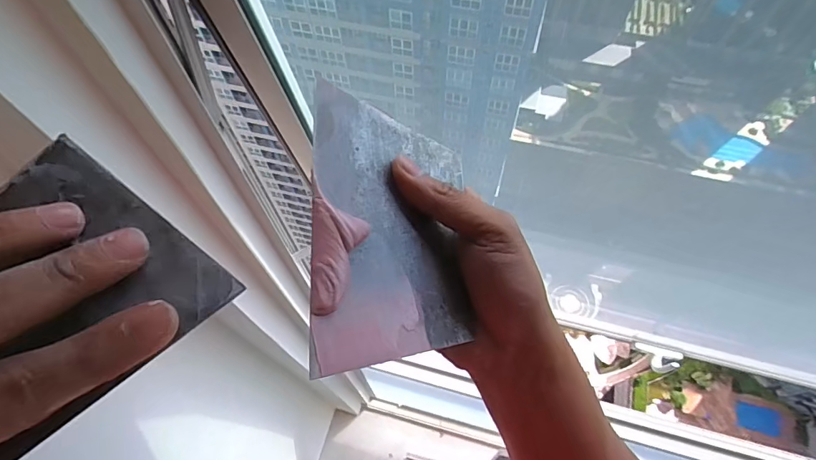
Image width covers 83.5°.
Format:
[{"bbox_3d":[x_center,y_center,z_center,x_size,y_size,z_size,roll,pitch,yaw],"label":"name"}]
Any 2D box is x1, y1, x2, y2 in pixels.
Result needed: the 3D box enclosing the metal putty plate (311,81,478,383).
[{"bbox_3d":[-0.005,-0.001,0.234,0.092,0.007,0.136,13,65,-37],"label":"metal putty plate"}]

